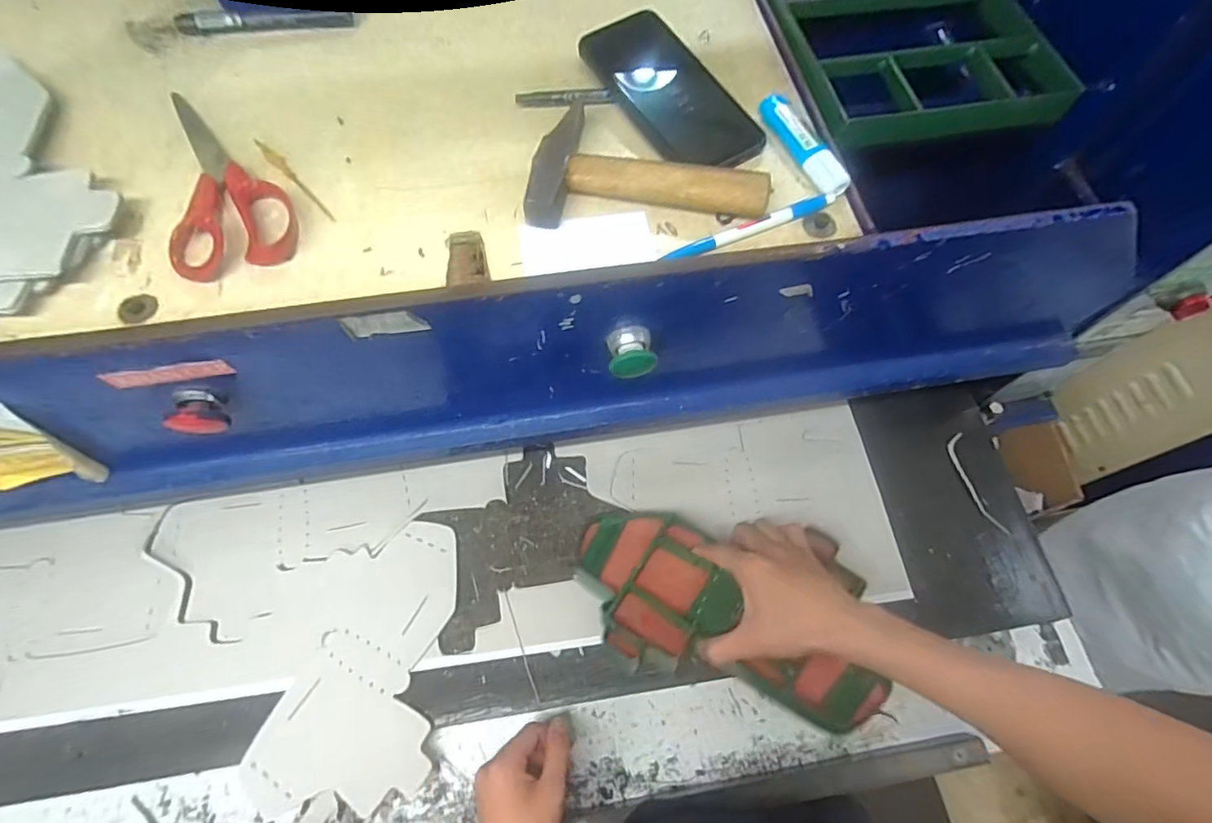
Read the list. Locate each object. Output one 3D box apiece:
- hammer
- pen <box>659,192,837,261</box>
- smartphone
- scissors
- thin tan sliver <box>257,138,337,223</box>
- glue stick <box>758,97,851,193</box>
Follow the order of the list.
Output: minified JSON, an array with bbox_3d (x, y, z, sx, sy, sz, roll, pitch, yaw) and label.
[{"bbox_3d":[0.028,-0.181,0.400,0.166,0.029,0.097,-1,66,-1],"label":"hammer"},{"bbox_3d":[0.103,-0.130,0.387,0.132,0.013,0.016,-23,68,-10],"label":"pen"},{"bbox_3d":[0.052,-0.251,0.431,0.072,0.012,0.162,-37,77,-3],"label":"smartphone"},{"bbox_3d":[-0.279,-0.177,0.403,0.080,0.009,0.183,-17,67,-8],"label":"scissors"},{"bbox_3d":[-0.232,-0.173,0.408,0.010,0.004,0.103,-41,72,-16],"label":"thin tan sliver"},{"bbox_3d":[0.149,-0.205,0.415,0.022,0.022,0.103,-22,68,-10],"label":"glue stick"}]

